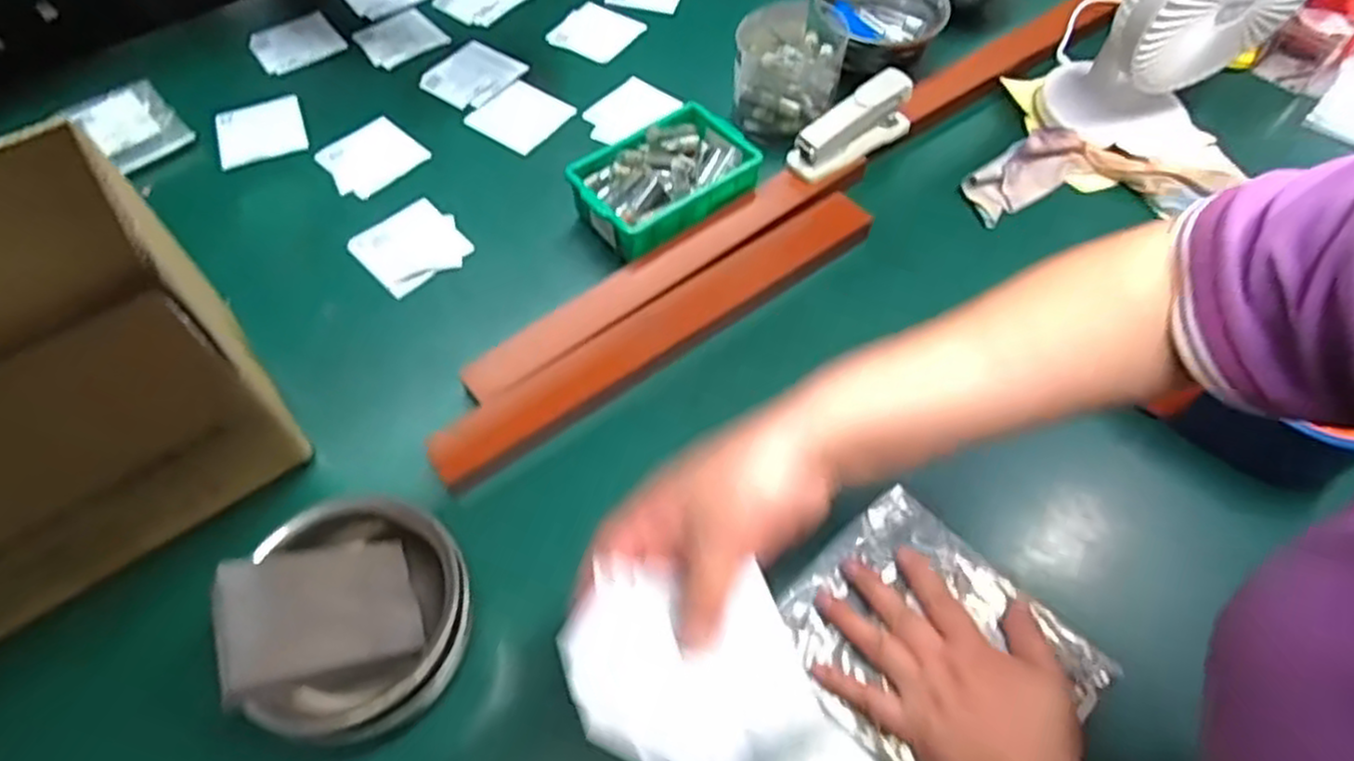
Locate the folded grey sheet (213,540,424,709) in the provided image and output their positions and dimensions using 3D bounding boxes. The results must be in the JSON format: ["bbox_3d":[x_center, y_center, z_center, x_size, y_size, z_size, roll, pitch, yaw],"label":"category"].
[{"bbox_3d":[-0.194,0.125,0.409,0.102,0.012,0.072,1,49,-45],"label":"folded grey sheet"}]

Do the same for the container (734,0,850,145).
[{"bbox_3d":[0.105,-0.292,0.716,0.101,0.092,0.112,10,57,7],"label":"container"}]

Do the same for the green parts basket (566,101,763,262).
[{"bbox_3d":[-0.012,-0.168,0.650,0.151,0.053,0.101,-35,63,-20],"label":"green parts basket"}]

